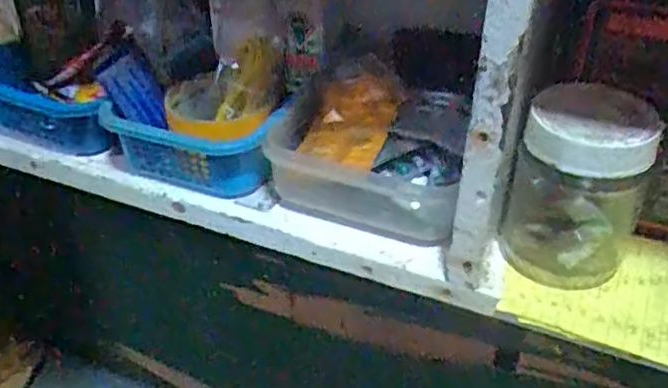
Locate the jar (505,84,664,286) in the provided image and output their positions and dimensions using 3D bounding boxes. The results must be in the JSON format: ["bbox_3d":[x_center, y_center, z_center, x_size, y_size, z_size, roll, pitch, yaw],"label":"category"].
[{"bbox_3d":[0.141,0.000,0.396,0.071,0.101,0.062,15,38,19],"label":"jar"}]

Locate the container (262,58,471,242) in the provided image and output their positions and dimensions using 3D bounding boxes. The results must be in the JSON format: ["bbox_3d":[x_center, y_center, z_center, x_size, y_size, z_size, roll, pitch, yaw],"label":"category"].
[{"bbox_3d":[0.028,-0.033,0.471,0.124,0.064,0.111,11,37,15],"label":"container"}]

